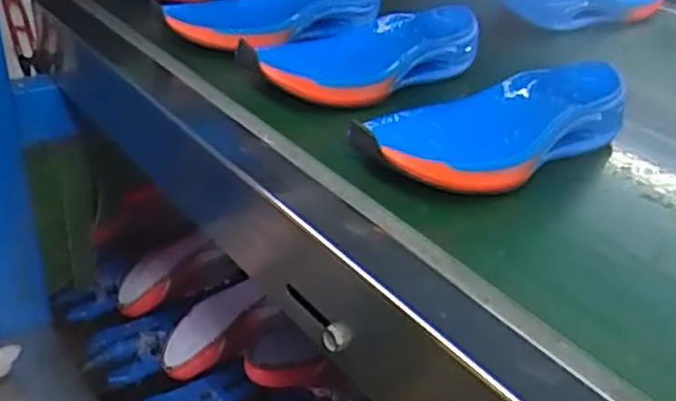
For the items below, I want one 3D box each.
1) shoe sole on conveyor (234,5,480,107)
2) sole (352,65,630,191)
[{"bbox_3d":[0.021,-0.125,0.613,0.232,0.046,0.105,-24,39,-39],"label":"shoe sole on conveyor"},{"bbox_3d":[0.115,-0.050,0.509,0.231,0.044,0.096,-21,37,-36],"label":"sole"}]

